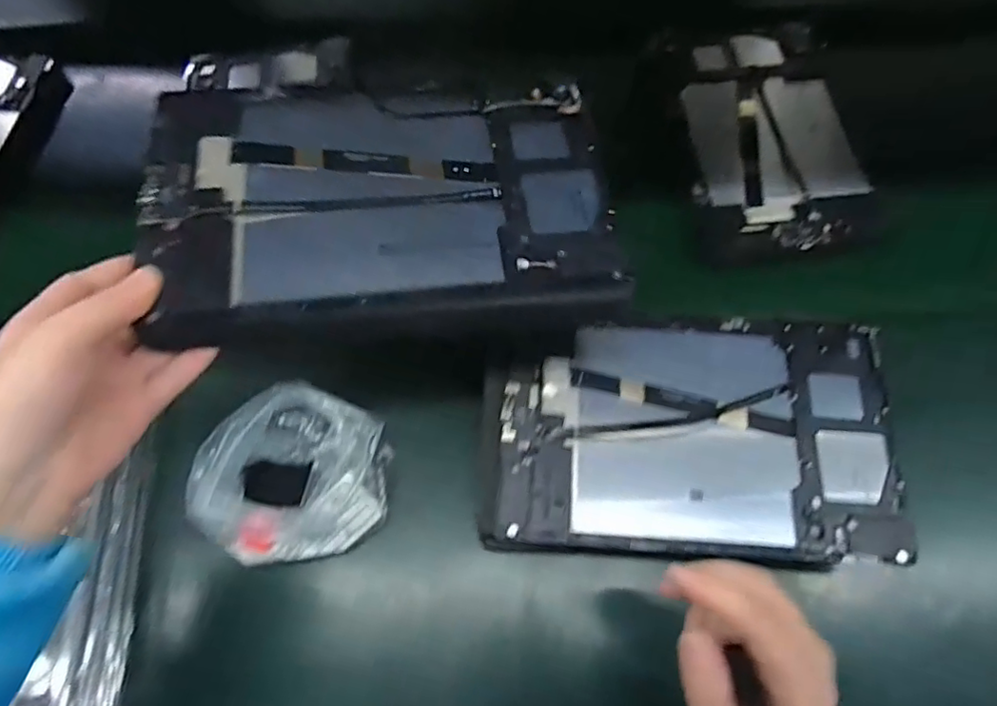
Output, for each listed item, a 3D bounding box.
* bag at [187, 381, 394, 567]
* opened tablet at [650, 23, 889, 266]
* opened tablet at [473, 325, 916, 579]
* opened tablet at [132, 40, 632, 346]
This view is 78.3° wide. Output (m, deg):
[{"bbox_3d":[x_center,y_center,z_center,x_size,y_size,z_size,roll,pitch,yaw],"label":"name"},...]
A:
[{"bbox_3d":[-0.131,0.081,0.394,0.109,0.068,0.104,16,68,7],"label":"bag"},{"bbox_3d":[0.227,-0.188,0.522,0.157,0.015,0.256,-1,65,-4],"label":"opened tablet"},{"bbox_3d":[0.117,0.051,0.385,0.246,0.014,0.149,2,67,1],"label":"opened tablet"},{"bbox_3d":[-0.062,-0.096,0.333,0.233,0.012,0.183,-6,64,-8],"label":"opened tablet"}]

